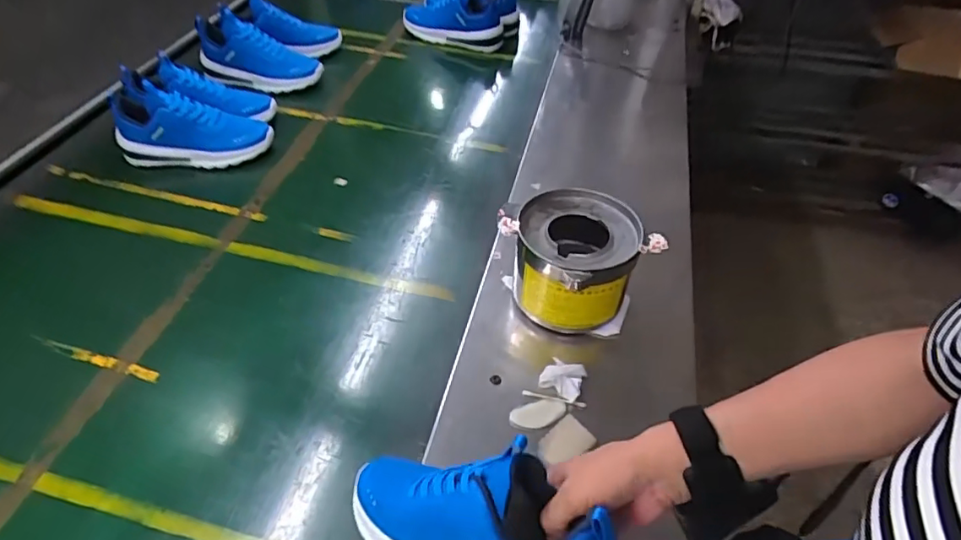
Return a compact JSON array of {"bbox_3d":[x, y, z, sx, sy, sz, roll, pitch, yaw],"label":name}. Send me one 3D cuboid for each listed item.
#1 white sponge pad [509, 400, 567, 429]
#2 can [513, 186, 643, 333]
[{"bbox_3d":[0.062,0.153,0.590,0.061,0.006,0.028,-12,49,-13],"label":"white sponge pad"},{"bbox_3d":[0.108,-0.003,0.672,0.134,0.127,0.152,9,48,6],"label":"can"}]

